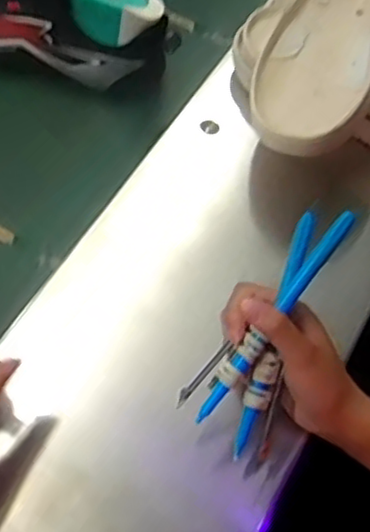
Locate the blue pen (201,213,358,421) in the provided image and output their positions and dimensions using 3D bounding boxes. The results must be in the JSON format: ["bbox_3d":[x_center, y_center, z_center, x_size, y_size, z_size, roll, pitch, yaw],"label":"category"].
[{"bbox_3d":[0.058,0.033,0.441,0.013,0.010,0.162,37,90,20],"label":"blue pen"}]

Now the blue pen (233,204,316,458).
[{"bbox_3d":[0.060,0.047,0.450,0.016,0.014,0.168,16,91,10],"label":"blue pen"}]

